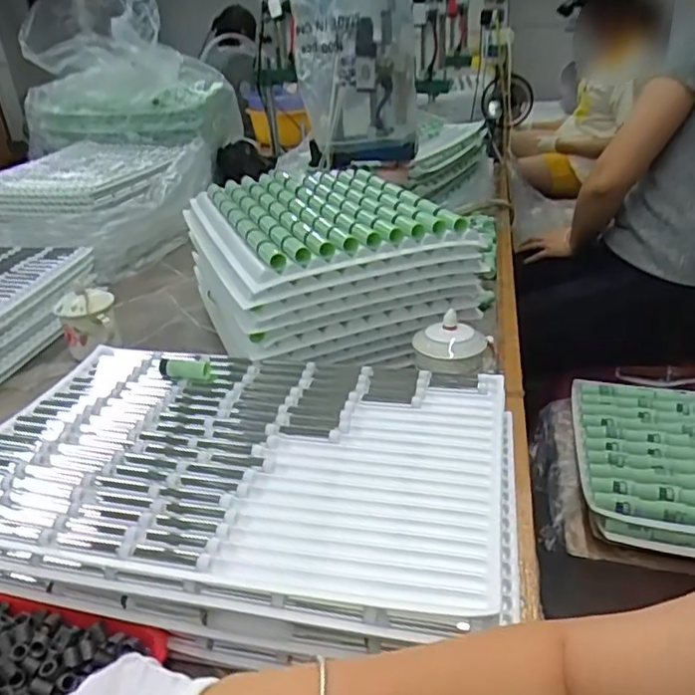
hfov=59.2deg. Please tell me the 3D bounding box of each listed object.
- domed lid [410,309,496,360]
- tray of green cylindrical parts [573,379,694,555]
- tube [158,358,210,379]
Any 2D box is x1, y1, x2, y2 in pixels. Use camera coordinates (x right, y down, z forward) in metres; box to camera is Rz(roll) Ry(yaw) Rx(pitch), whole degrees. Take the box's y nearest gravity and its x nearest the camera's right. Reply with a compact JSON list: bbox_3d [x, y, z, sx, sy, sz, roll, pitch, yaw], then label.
[{"bbox_3d":[0.124,-0.020,0.728,0.084,0.036,0.086,-3,29,2],"label":"domed lid"},{"bbox_3d":[0.569,0.164,0.880,0.443,0.043,0.334,4,30,14],"label":"tray of green cylindrical parts"},{"bbox_3d":[-0.183,0.023,0.687,0.060,0.020,0.023,0,29,7],"label":"tube"}]

